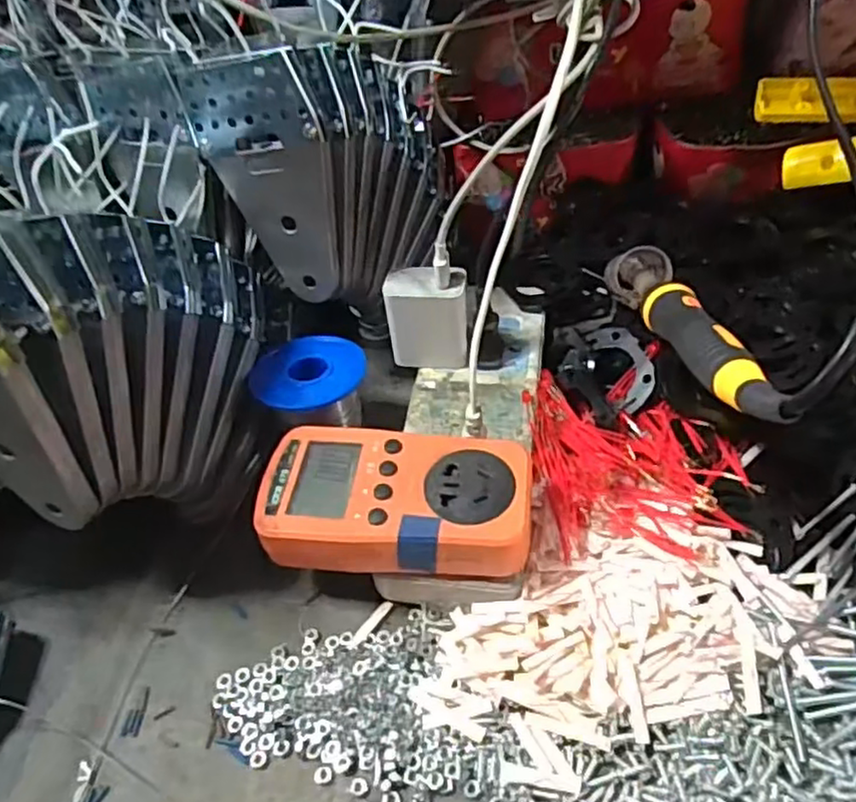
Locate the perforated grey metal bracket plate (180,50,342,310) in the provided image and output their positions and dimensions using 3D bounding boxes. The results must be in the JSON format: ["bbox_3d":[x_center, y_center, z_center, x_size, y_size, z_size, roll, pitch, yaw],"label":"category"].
[{"bbox_3d":[-0.083,-0.115,0.368,0.065,0.129,0.006,2,38,18],"label":"perforated grey metal bracket plate"}]

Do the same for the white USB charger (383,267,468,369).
[{"bbox_3d":[0.001,-0.049,0.407,0.046,0.054,0.026,4,48,11],"label":"white USB charger"}]

